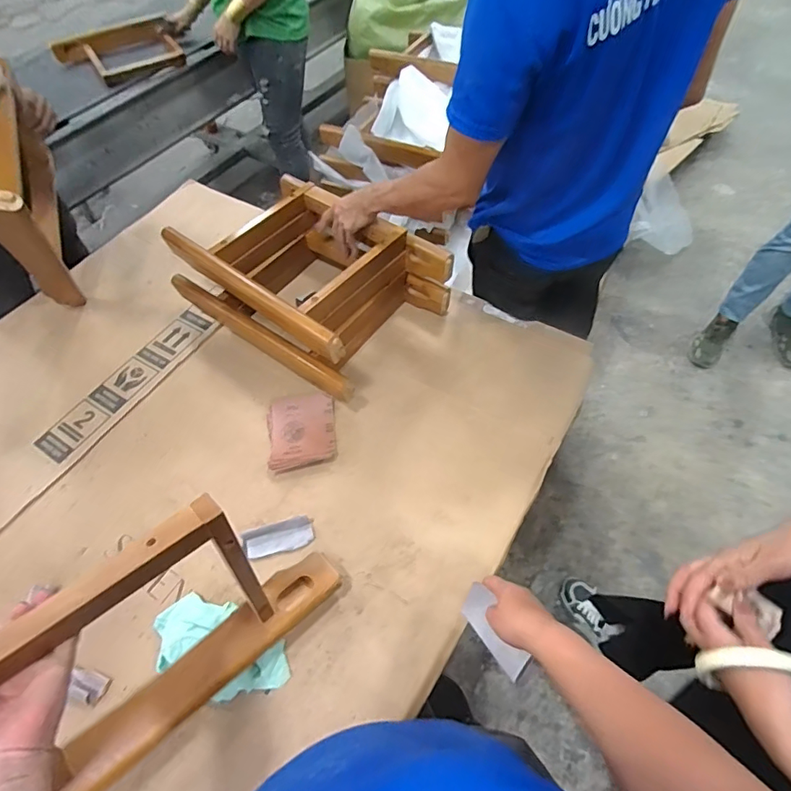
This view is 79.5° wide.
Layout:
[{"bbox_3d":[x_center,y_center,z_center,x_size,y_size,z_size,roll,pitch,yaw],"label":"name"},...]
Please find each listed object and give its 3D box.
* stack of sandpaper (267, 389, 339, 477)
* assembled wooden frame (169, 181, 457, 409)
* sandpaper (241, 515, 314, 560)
[{"bbox_3d":[-0.177,0.066,0.897,0.126,0.020,0.148,-10,59,-2],"label":"stack of sandpaper"},{"bbox_3d":[-0.171,-0.238,0.973,0.460,0.210,0.354,32,67,21],"label":"assembled wooden frame"},{"bbox_3d":[-0.195,0.235,0.786,0.116,0.031,0.046,-12,59,-3],"label":"sandpaper"}]

